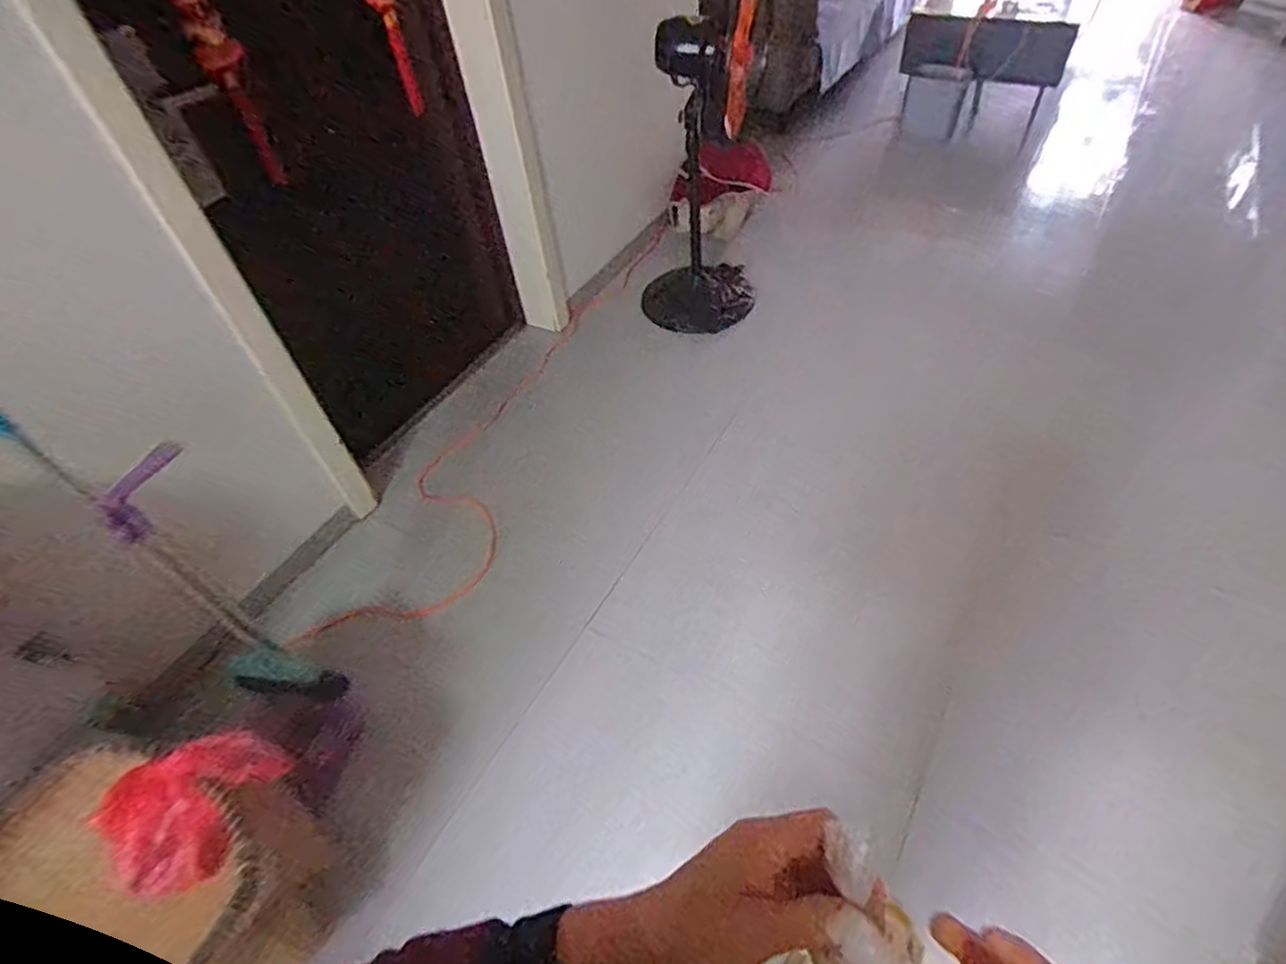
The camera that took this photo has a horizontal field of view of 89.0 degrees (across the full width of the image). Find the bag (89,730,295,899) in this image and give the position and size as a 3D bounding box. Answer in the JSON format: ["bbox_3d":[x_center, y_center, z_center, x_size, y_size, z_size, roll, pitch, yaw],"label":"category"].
[{"bbox_3d":[-0.714,0.506,1.035,0.182,0.098,0.247,25,56,26],"label":"bag"}]

